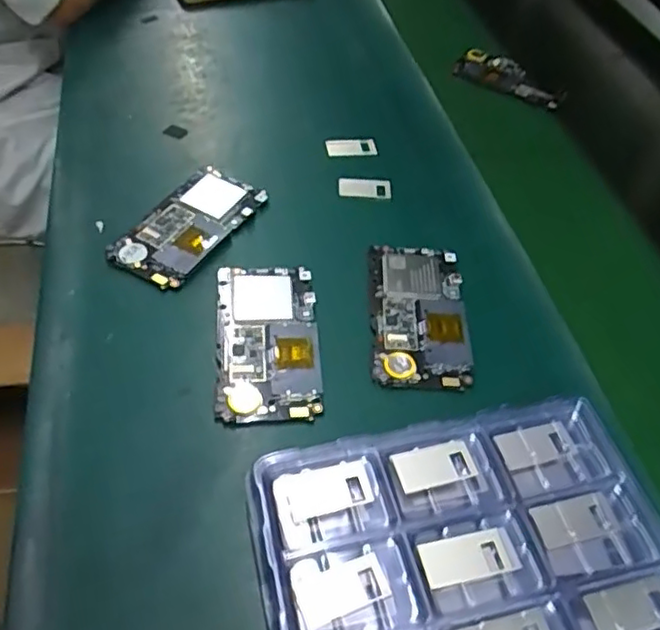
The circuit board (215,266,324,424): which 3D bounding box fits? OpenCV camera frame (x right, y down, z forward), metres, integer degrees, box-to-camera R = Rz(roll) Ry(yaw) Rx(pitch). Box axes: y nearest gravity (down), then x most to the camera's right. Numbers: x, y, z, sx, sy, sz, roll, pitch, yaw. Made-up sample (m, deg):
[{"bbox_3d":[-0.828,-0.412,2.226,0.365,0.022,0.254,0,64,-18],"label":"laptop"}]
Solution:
[{"bbox_3d":[-0.041,0.014,0.421,0.065,0.005,0.122,0,50,-8],"label":"circuit board"}]

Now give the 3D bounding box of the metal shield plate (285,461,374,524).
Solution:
[{"bbox_3d":[-0.001,0.093,0.339,0.043,0.004,0.024,-12,59,-11],"label":"metal shield plate"}]

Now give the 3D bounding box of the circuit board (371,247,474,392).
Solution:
[{"bbox_3d":[0.062,-0.002,0.445,0.065,0.005,0.122,6,49,-4],"label":"circuit board"}]

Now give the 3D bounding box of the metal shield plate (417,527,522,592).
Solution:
[{"bbox_3d":[0.070,0.120,0.317,0.048,0.004,0.022,-7,51,-14],"label":"metal shield plate"}]

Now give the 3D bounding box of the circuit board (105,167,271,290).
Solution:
[{"bbox_3d":[-0.107,-0.070,0.487,0.061,0.010,0.121,30,52,17],"label":"circuit board"}]

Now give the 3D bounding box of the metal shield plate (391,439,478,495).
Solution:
[{"bbox_3d":[0.058,0.083,0.352,0.044,0.005,0.024,-10,52,-16],"label":"metal shield plate"}]

